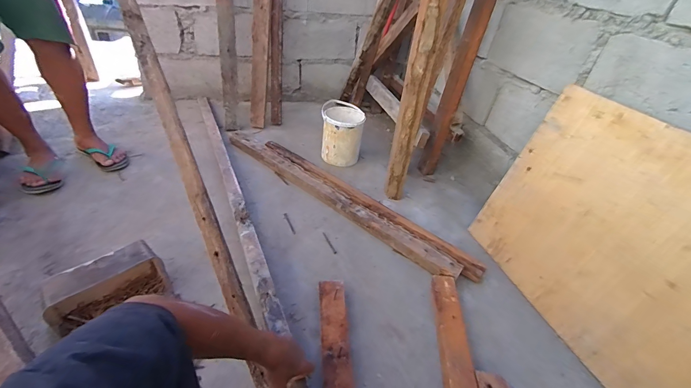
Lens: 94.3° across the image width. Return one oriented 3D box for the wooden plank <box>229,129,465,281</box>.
[{"bbox_3d":[-0.086,-0.008,1.168,1.073,0.052,0.068,32,43,28],"label":"wooden plank"}]

